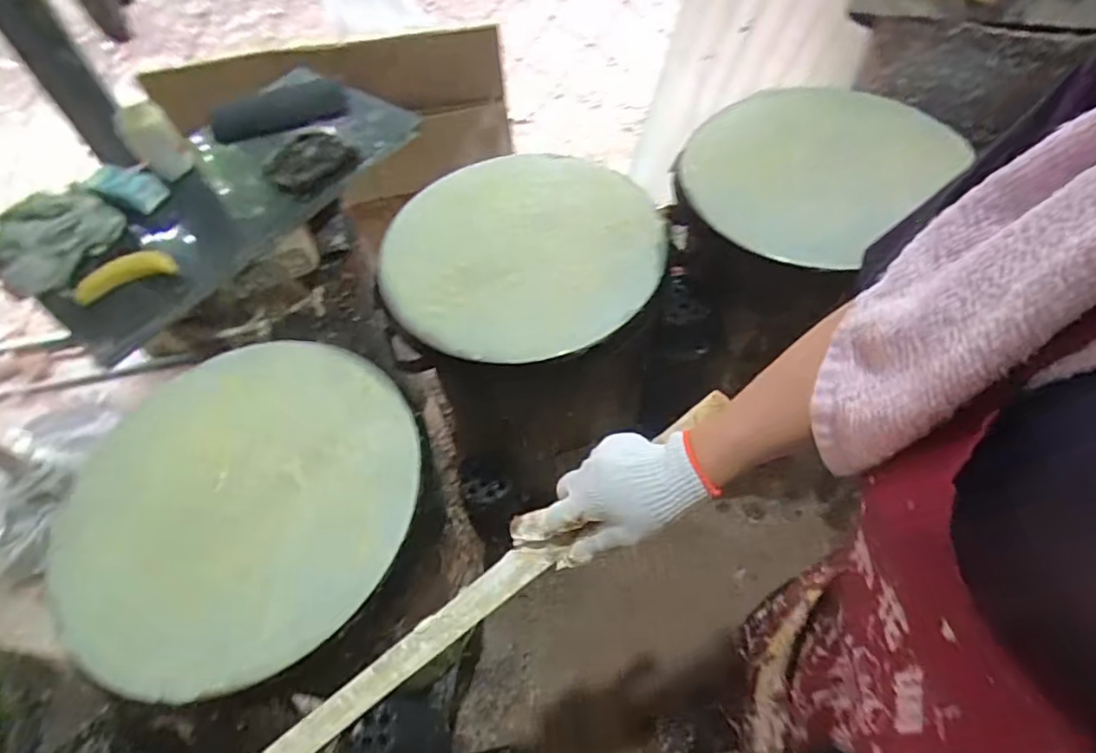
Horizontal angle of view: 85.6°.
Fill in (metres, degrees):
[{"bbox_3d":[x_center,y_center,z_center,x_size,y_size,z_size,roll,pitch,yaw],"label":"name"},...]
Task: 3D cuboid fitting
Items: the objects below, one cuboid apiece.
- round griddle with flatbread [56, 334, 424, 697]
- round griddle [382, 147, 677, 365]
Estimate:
[{"bbox_3d":[-0.331,0.130,0.636,0.380,0.039,0.354,-1,56,2],"label":"round griddle with flatbread"},{"bbox_3d":[-0.027,-0.189,0.834,0.362,0.033,0.384,-1,56,2],"label":"round griddle"}]

